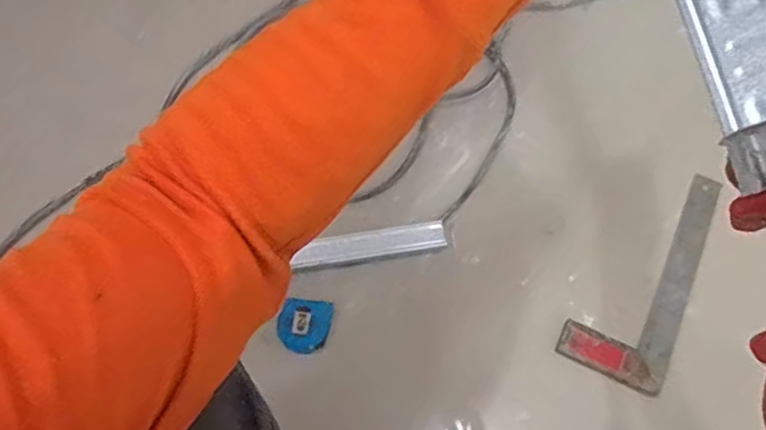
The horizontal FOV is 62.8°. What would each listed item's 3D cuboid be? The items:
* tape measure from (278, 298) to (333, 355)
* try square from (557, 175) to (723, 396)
[{"bbox_3d":[-0.088,0.126,0.711,0.056,0.031,0.058,5,68,1],"label":"tape measure"},{"bbox_3d":[0.320,0.063,0.770,0.119,0.014,0.289,25,70,9],"label":"try square"}]

